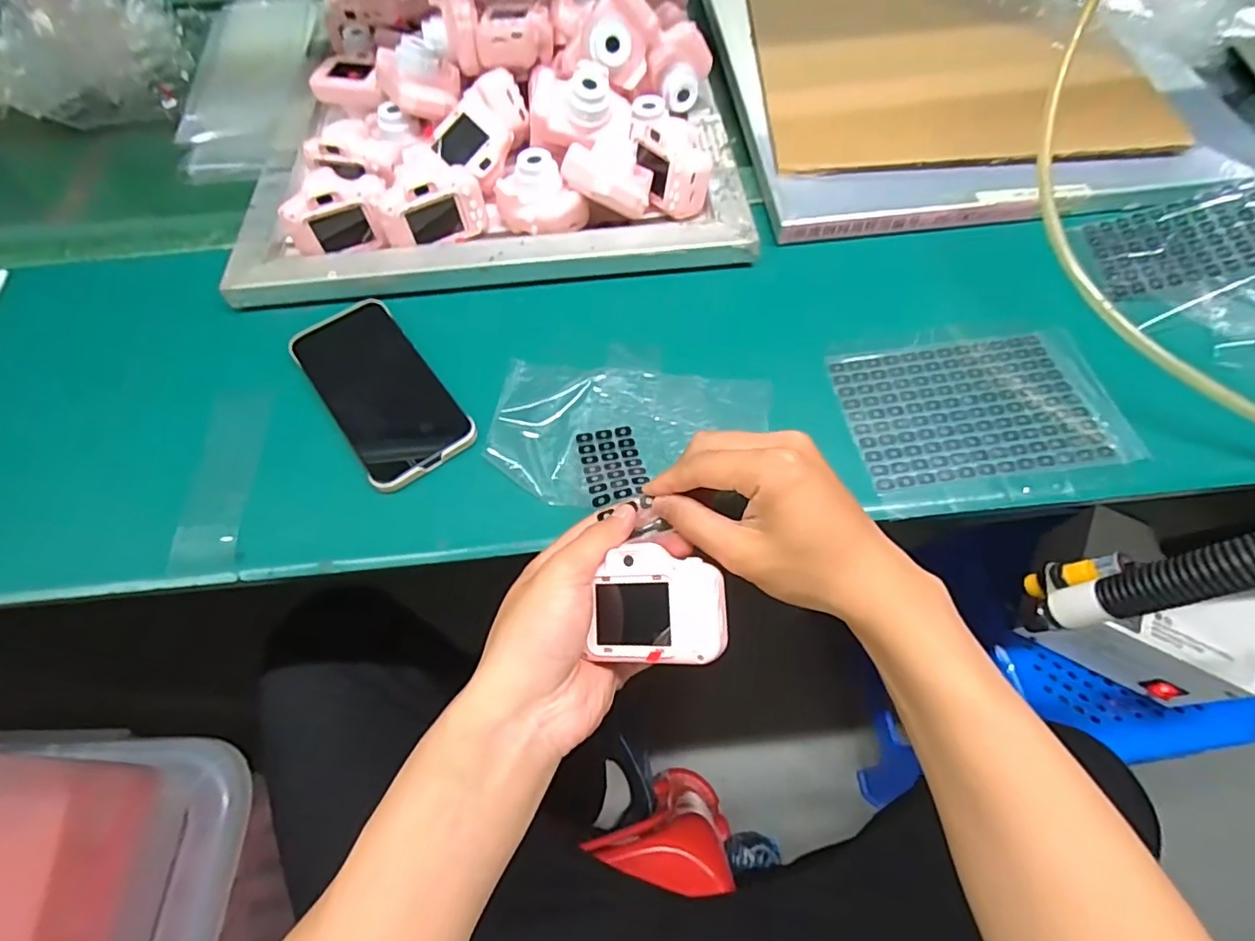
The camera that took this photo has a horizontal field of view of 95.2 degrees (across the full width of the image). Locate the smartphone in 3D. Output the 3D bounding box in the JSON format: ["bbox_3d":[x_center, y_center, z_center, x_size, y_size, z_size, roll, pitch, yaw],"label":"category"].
[{"bbox_3d":[-0.176,-0.062,0.402,0.074,0.013,0.160,-34,66,-16],"label":"smartphone"}]

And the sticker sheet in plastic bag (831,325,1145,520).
[{"bbox_3d":[0.239,-0.039,0.392,0.176,0.006,0.128,-8,62,-3],"label":"sticker sheet in plastic bag"}]

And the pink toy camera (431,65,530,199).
[{"bbox_3d":[-0.125,-0.291,0.499,0.057,0.047,0.099,22,83,-6],"label":"pink toy camera"}]

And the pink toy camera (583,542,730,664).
[{"bbox_3d":[0.020,0.071,0.306,0.070,0.035,0.057,3,79,19],"label":"pink toy camera"}]

